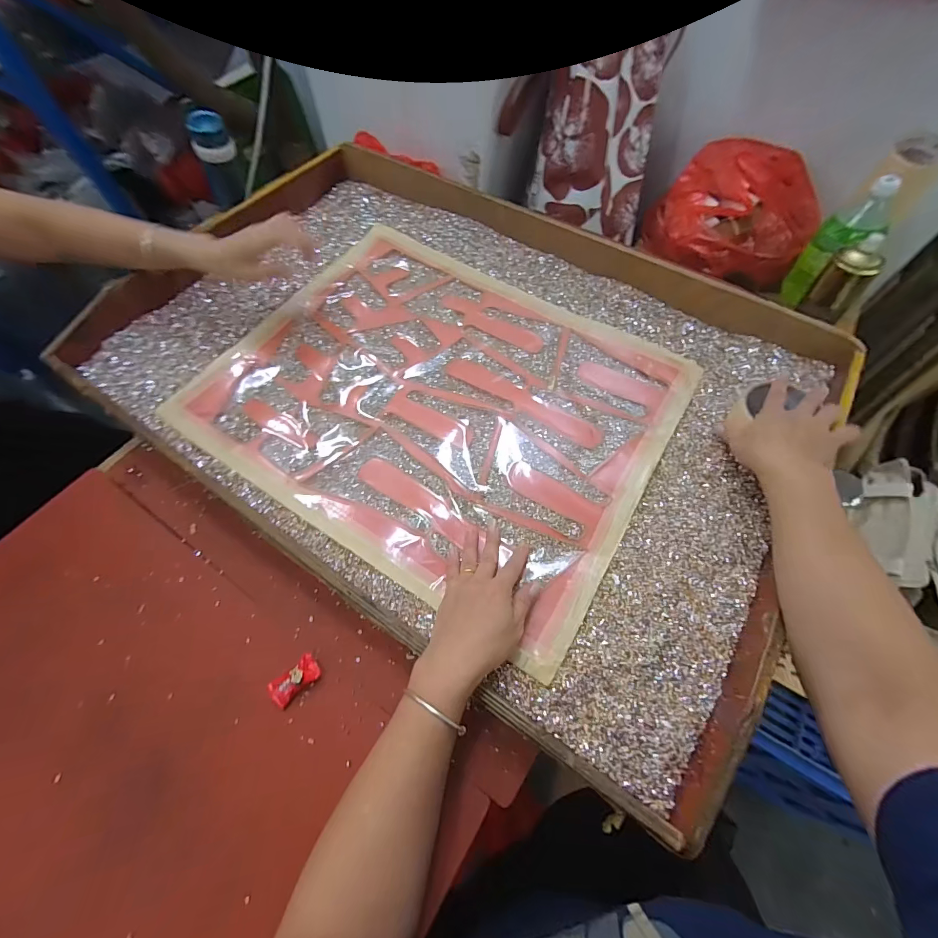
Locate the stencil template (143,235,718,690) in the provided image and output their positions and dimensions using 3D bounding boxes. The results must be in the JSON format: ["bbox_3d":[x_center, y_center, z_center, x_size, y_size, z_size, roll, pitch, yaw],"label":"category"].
[{"bbox_3d":[-0.042,-0.104,0.542,0.573,0.012,0.446,30,66,14],"label":"stencil template"}]

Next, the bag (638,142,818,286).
[{"bbox_3d":[0.498,-0.470,0.757,0.275,0.151,0.225,14,63,7],"label":"bag"}]

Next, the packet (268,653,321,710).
[{"bbox_3d":[-0.171,0.206,0.390,0.048,0.017,0.027,-40,72,-17],"label":"packet"}]

